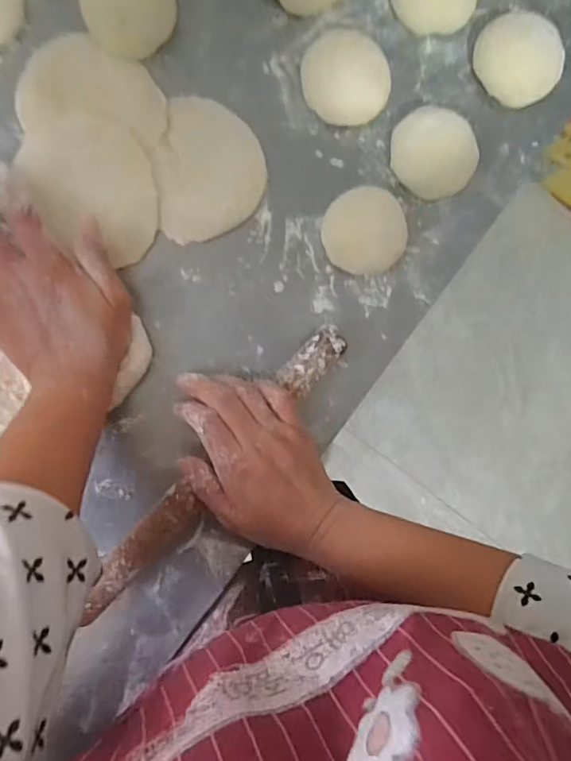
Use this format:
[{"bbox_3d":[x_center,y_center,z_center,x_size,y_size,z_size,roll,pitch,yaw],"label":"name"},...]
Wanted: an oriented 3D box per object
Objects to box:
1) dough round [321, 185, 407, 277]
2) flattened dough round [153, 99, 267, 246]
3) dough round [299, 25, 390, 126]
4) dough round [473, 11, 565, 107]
[{"bbox_3d":[0.062,-0.116,0.405,0.064,0.035,0.064,-1,93,-9],"label":"dough round"},{"bbox_3d":[-0.057,-0.164,0.398,0.081,0.011,0.105,-6,94,-8],"label":"flattened dough round"},{"bbox_3d":[0.046,-0.231,0.400,0.068,0.035,0.059,27,89,-9],"label":"dough round"},{"bbox_3d":[0.188,-0.258,0.419,0.063,0.031,0.067,-1,93,-9],"label":"dough round"}]

